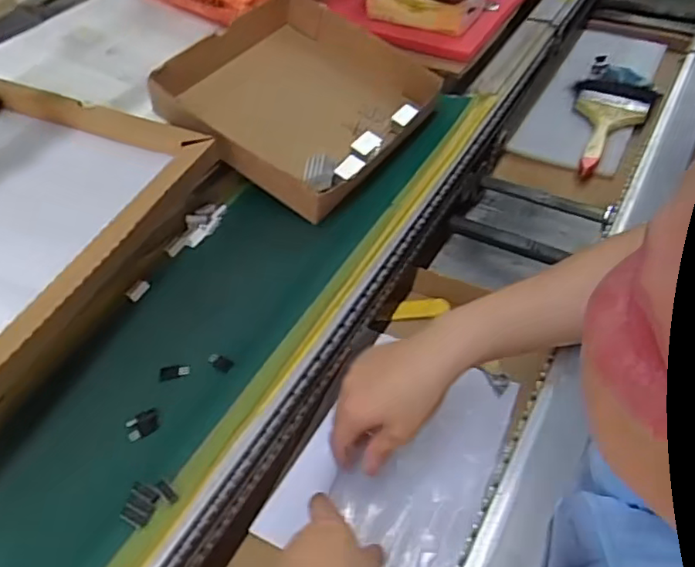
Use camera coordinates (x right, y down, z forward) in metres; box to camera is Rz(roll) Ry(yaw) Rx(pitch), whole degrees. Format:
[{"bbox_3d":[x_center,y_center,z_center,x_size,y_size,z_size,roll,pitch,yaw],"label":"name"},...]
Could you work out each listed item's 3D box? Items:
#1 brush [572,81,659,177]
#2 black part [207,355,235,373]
[{"bbox_3d":[0.339,-0.223,0.801,0.107,0.021,0.206,26,56,24],"label":"brush"},{"bbox_3d":[-0.101,0.062,0.466,0.022,0.004,0.010,21,55,22],"label":"black part"}]

